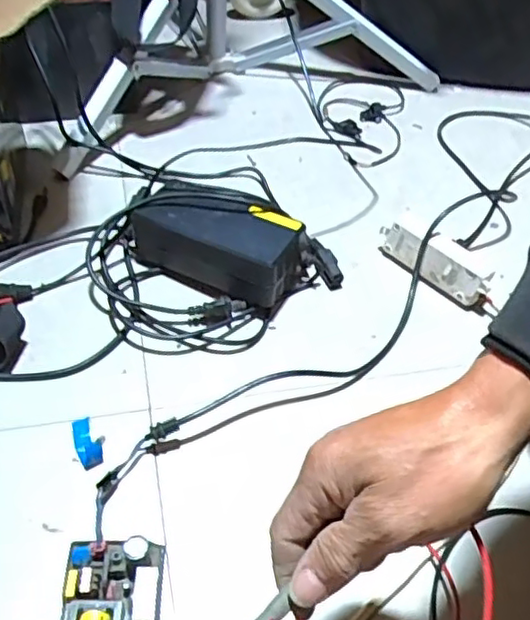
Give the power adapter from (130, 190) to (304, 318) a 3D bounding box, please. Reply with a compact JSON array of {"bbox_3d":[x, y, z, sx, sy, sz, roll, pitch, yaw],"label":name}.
[{"bbox_3d":[-0.048,-0.068,0.671,0.170,0.067,0.086,26,52,15],"label":"power adapter"}]

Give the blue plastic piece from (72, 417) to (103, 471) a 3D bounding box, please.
[{"bbox_3d":[-0.152,0.110,0.551,0.019,0.008,0.048,-16,53,-18],"label":"blue plastic piece"}]

